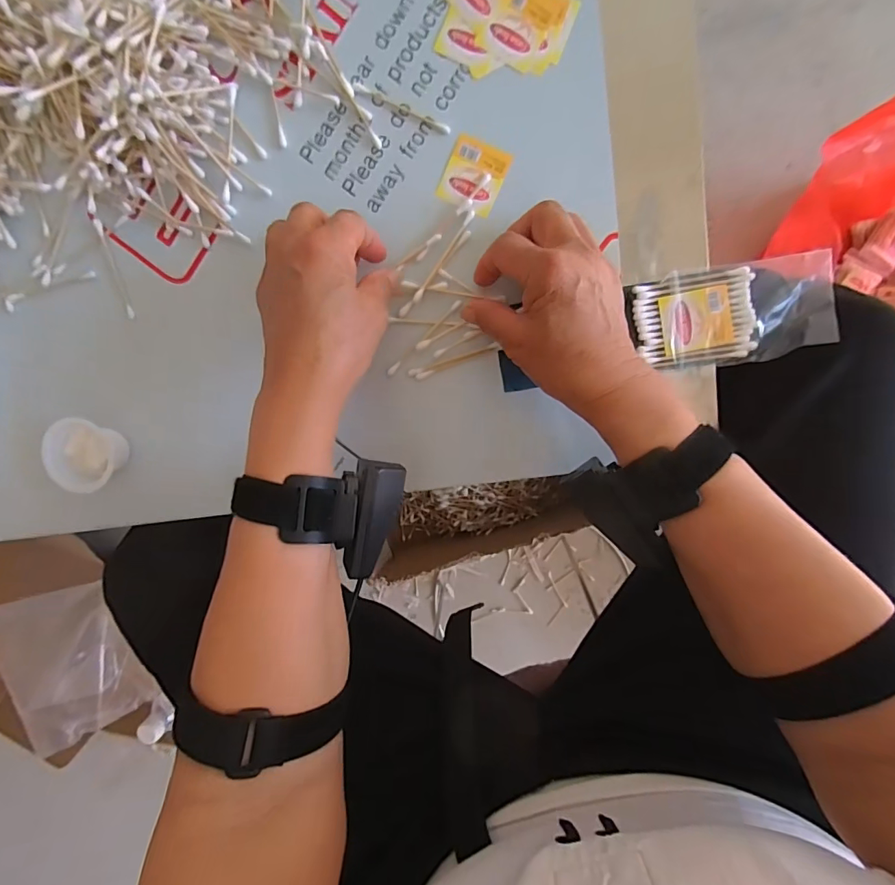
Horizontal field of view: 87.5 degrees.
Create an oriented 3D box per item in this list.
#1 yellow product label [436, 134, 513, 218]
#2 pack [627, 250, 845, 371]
[{"bbox_3d":[0.018,-0.182,0.318,0.040,0.004,0.043,24,99,1],"label":"yellow product label"},{"bbox_3d":[0.188,-0.085,0.309,0.122,0.016,0.063,-7,96,8],"label":"pack"}]

